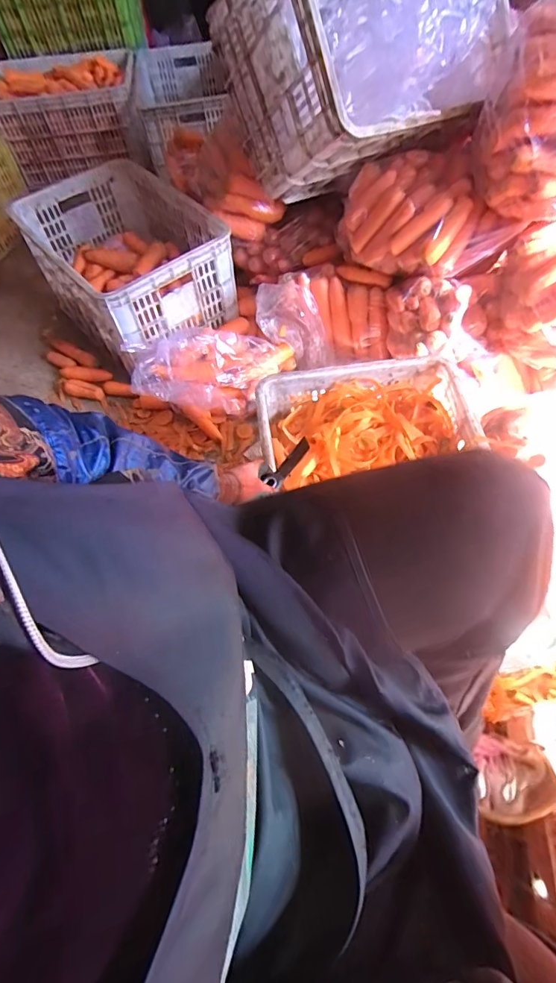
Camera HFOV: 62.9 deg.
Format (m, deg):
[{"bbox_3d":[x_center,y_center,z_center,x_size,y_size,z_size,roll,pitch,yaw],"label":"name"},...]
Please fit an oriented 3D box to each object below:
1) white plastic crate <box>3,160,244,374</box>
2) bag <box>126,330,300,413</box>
[{"bbox_3d":[-0.384,-0.612,1.220,0.384,0.246,0.535,-38,64,-17],"label":"white plastic crate"},{"bbox_3d":[-0.149,-0.292,1.091,0.385,0.155,0.115,-13,60,-4],"label":"bag"}]

